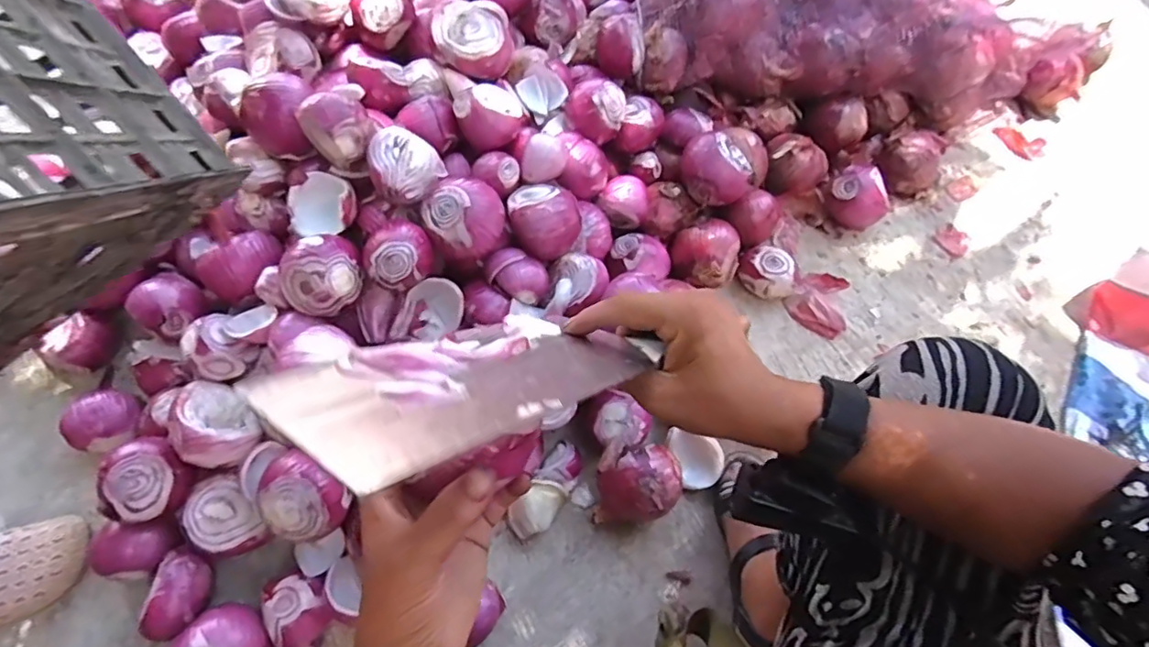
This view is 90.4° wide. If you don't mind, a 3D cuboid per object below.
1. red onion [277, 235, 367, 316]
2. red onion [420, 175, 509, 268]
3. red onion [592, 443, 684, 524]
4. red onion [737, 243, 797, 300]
[{"bbox_3d":[-0.283,-0.053,0.642,0.091,0.066,0.073,-36,72,-16],"label":"red onion"},{"bbox_3d":[-0.130,-0.120,0.686,0.093,0.096,0.094,1,66,-1],"label":"red onion"},{"bbox_3d":[0.077,0.194,0.682,0.095,0.098,0.077,3,66,0],"label":"red onion"},{"bbox_3d":[0.285,-0.077,0.838,0.070,0.046,0.087,-40,73,-17],"label":"red onion"}]

